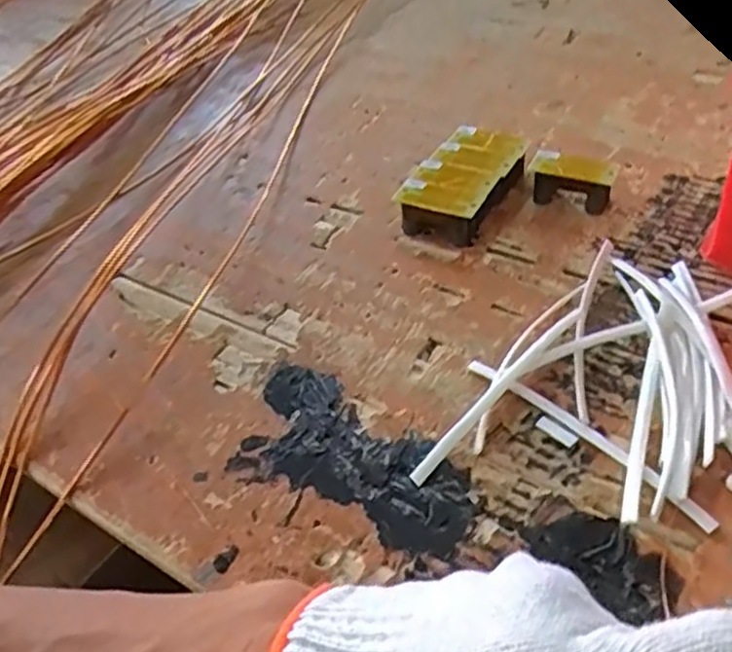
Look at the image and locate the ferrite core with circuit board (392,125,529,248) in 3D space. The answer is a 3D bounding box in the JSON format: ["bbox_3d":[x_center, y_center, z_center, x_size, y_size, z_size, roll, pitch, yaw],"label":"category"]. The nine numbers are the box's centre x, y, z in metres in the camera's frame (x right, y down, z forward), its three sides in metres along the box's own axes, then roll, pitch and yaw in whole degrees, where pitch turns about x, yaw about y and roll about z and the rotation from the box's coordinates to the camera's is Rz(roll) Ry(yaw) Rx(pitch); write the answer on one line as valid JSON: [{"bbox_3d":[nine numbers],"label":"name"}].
[{"bbox_3d":[0.083,-0.120,0.613,0.070,0.035,0.124,19,49,27],"label":"ferrite core with circuit board"}]

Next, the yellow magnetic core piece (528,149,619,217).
[{"bbox_3d":[0.169,-0.119,0.596,0.069,0.035,0.027,18,49,26],"label":"yellow magnetic core piece"}]

